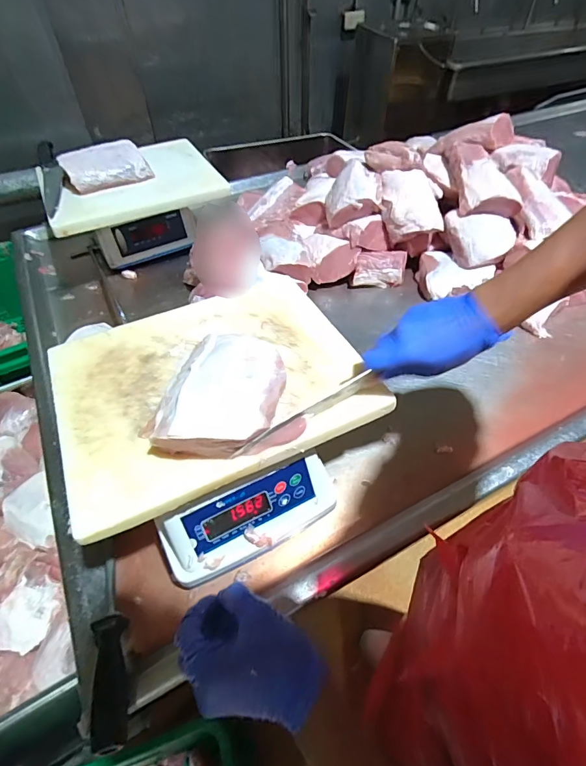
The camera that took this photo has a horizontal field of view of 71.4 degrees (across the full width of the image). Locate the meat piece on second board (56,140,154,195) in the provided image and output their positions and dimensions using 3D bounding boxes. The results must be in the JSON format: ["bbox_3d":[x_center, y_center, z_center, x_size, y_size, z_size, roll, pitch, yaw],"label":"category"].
[{"bbox_3d":[-0.411,-0.473,0.897,0.182,0.065,0.084,-22,53,-17],"label":"meat piece on second board"}]

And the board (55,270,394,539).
[{"bbox_3d":[-0.105,-0.015,0.530,0.367,0.023,0.305,-22,53,-17],"label":"board"}]

